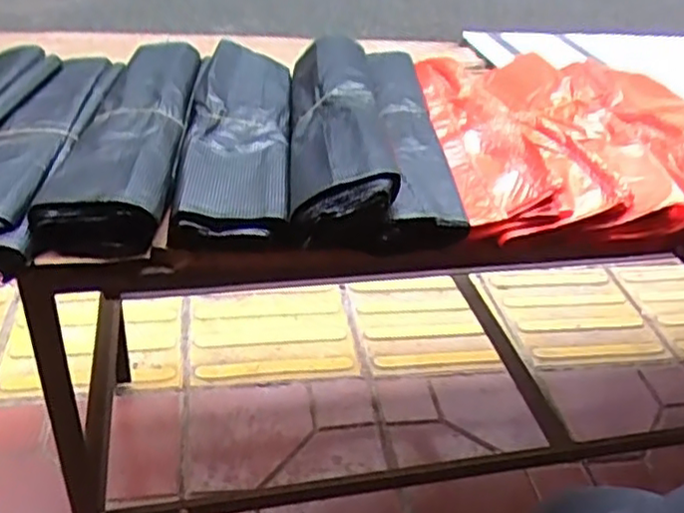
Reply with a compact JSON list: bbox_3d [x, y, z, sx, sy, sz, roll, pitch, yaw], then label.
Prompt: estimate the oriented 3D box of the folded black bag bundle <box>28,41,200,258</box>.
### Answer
[{"bbox_3d":[-0.178,-0.114,0.588,0.086,0.043,0.343,3,36,-6],"label":"folded black bag bundle"}]

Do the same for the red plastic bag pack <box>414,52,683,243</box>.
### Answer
[{"bbox_3d":[0.235,-0.133,0.674,0.313,0.050,0.374,2,36,-8],"label":"red plastic bag pack"}]

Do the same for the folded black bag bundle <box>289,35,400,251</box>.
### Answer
[{"bbox_3d":[-0.005,-0.122,0.596,0.081,0.059,0.336,3,36,-6],"label":"folded black bag bundle"}]

